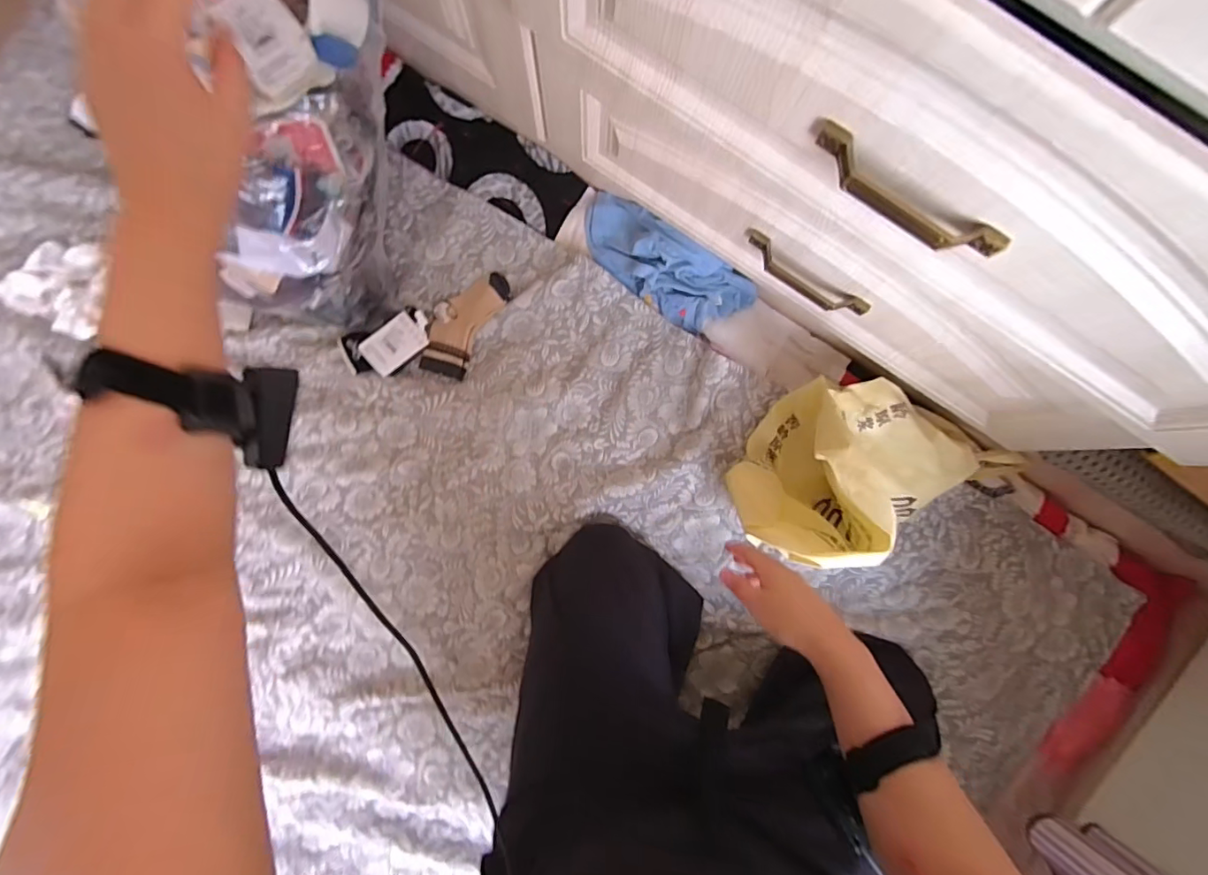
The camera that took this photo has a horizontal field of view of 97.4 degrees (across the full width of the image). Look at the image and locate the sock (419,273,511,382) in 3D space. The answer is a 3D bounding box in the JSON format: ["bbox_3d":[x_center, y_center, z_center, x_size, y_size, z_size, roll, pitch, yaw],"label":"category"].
[{"bbox_3d":[-0.202,-0.164,0.753,0.079,0.029,0.162,31,90,2],"label":"sock"}]

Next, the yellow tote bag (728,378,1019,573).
[{"bbox_3d":[0.351,0.015,0.660,0.381,0.206,0.201,-18,87,-3],"label":"yellow tote bag"}]

